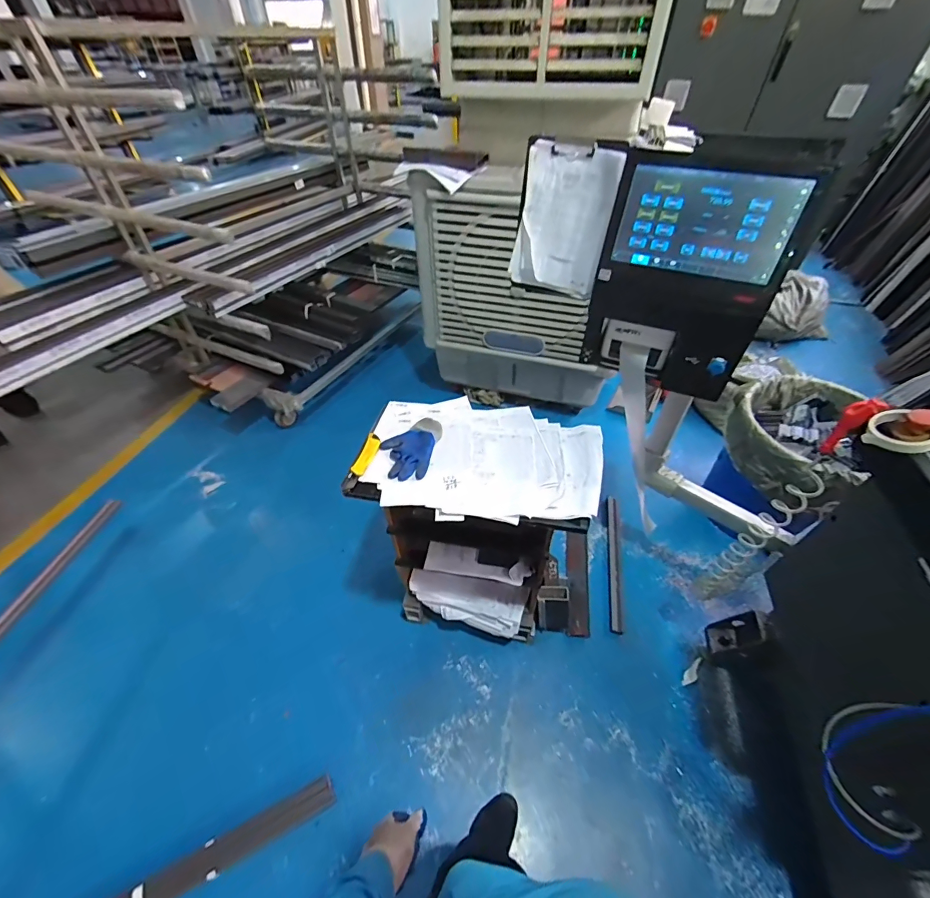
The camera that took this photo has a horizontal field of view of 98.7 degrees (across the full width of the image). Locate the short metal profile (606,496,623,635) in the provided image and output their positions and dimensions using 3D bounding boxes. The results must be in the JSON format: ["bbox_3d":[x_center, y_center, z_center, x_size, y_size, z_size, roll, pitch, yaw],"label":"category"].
[{"bbox_3d":[0.609,0.437,1.630,0.045,0.026,0.597,9,46,8],"label":"short metal profile"}]

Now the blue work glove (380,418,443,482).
[{"bbox_3d":[-0.140,-0.008,1.007,0.132,0.026,0.199,12,47,11],"label":"blue work glove"}]

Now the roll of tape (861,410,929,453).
[{"bbox_3d":[0.754,-0.032,0.684,0.094,0.023,0.092,-41,45,-14],"label":"roll of tape"}]

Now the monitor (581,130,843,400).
[{"bbox_3d":[0.481,-0.361,0.893,0.360,0.464,0.076,24,50,21],"label":"monitor"}]

